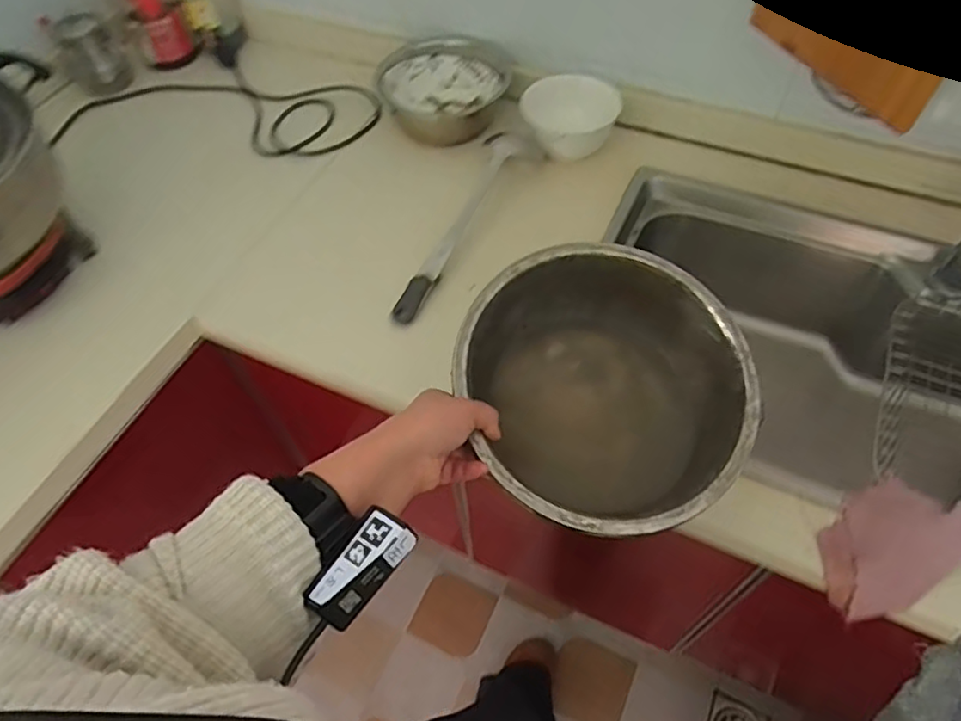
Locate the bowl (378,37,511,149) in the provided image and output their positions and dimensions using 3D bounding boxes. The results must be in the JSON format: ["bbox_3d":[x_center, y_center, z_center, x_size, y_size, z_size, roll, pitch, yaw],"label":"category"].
[{"bbox_3d":[-0.054,-0.420,0.973,0.193,0.093,0.150,-14,57,-6],"label":"bowl"}]

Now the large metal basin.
[{"bbox_3d":[0.114,0.029,0.563,0.244,0.135,0.244,-3,66,7],"label":"large metal basin"}]

